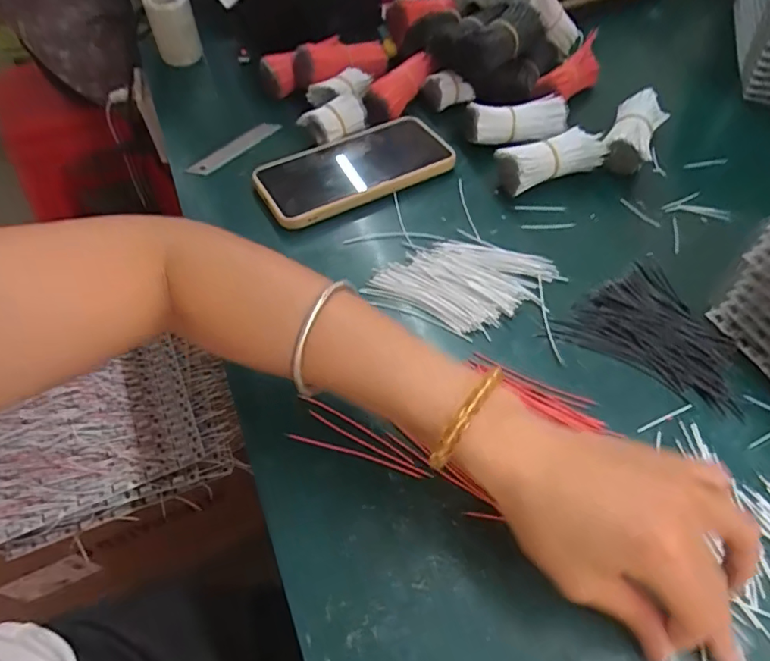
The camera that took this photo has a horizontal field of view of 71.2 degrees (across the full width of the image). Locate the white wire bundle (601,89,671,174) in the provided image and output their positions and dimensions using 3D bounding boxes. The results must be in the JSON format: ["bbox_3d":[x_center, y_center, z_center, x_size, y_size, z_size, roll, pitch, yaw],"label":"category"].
[{"bbox_3d":[0.220,-0.174,0.476,0.039,0.037,0.086,23,56,18],"label":"white wire bundle"}]

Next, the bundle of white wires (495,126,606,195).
[{"bbox_3d":[0.139,-0.142,0.453,0.090,0.034,0.029,-18,54,-13],"label":"bundle of white wires"}]

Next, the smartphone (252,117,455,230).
[{"bbox_3d":[-0.028,-0.140,0.464,0.163,0.016,0.082,-22,55,-15],"label":"smartphone"}]

